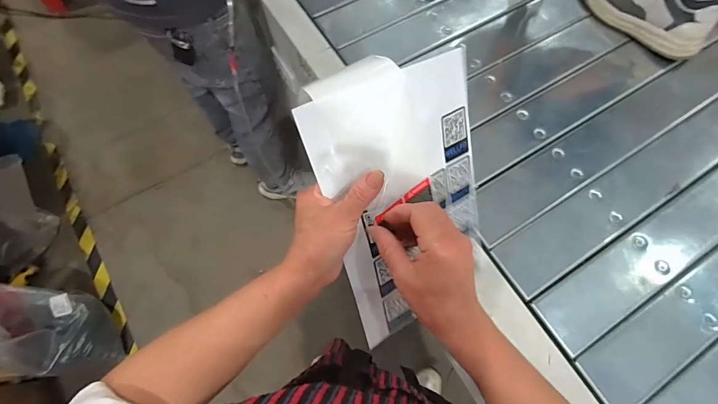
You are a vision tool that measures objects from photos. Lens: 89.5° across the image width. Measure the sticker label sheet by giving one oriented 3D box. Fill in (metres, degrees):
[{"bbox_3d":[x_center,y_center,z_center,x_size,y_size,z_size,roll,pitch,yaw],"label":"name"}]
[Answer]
[{"bbox_3d":[0.053,-0.001,0.362,0.173,0.269,0.020,-26,26,-20],"label":"sticker label sheet"}]

